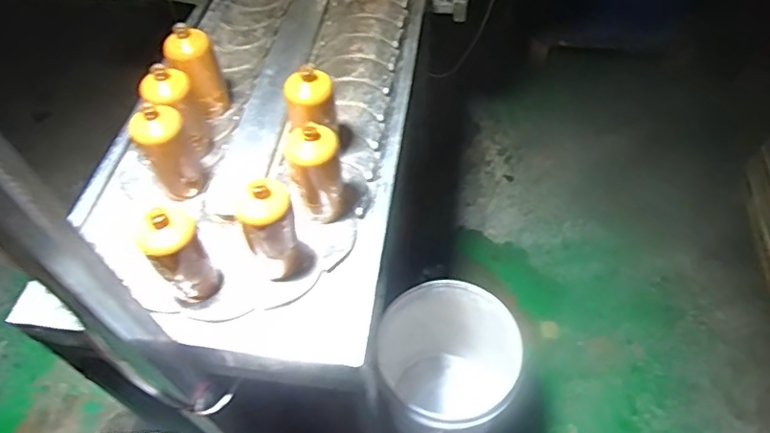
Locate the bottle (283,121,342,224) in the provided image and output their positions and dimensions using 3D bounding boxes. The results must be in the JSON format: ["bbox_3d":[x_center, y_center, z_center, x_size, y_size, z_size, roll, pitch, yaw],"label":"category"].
[{"bbox_3d":[-0.111,-0.080,0.925,0.075,0.185,0.076,-12,49,-7],"label":"bottle"}]

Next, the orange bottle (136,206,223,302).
[{"bbox_3d":[-0.302,0.058,0.833,0.070,0.180,0.070,-2,52,2],"label":"orange bottle"}]

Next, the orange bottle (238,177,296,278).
[{"bbox_3d":[-0.176,0.016,0.856,0.074,0.179,0.065,-17,49,-11],"label":"orange bottle"}]

